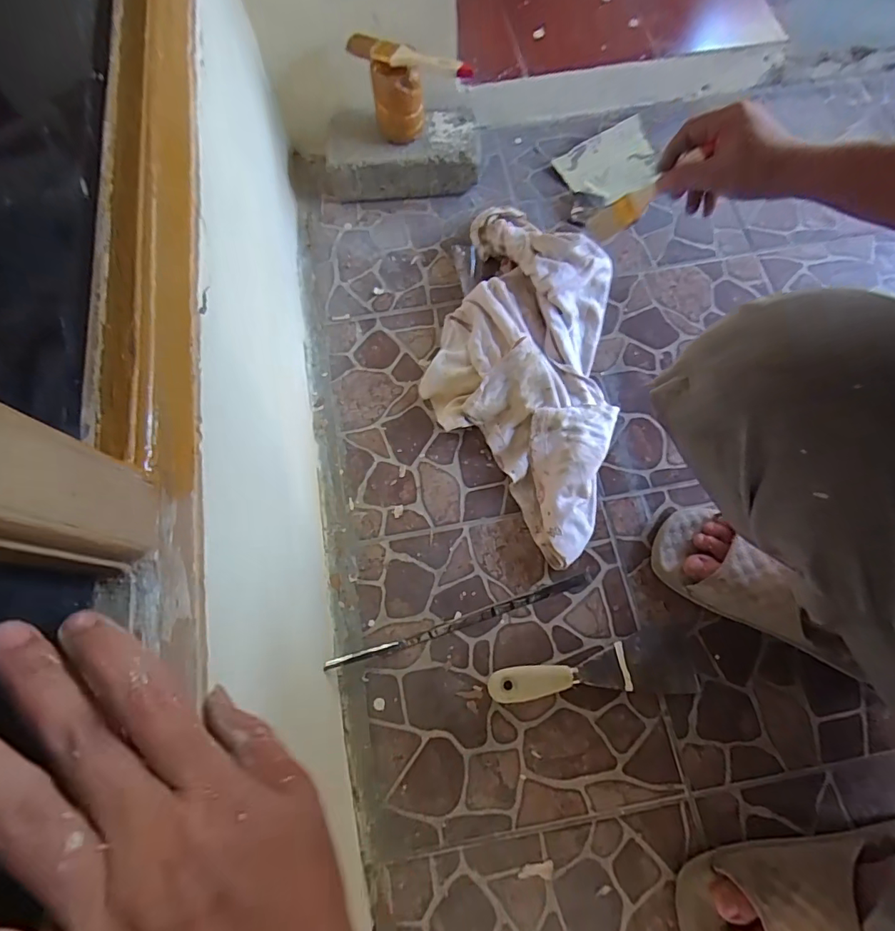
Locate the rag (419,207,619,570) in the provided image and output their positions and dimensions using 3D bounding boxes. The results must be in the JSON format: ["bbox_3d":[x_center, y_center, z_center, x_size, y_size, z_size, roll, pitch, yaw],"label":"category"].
[{"bbox_3d":[0.099,-0.127,0.583,0.231,0.062,0.436,15,72,5],"label":"rag"}]

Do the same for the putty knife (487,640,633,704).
[{"bbox_3d":[0.115,0.217,0.490,0.143,0.019,0.042,-11,71,-4],"label":"putty knife"}]

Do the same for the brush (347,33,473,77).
[{"bbox_3d":[-0.046,-0.483,0.571,0.155,0.024,0.022,22,74,9],"label":"brush"}]

